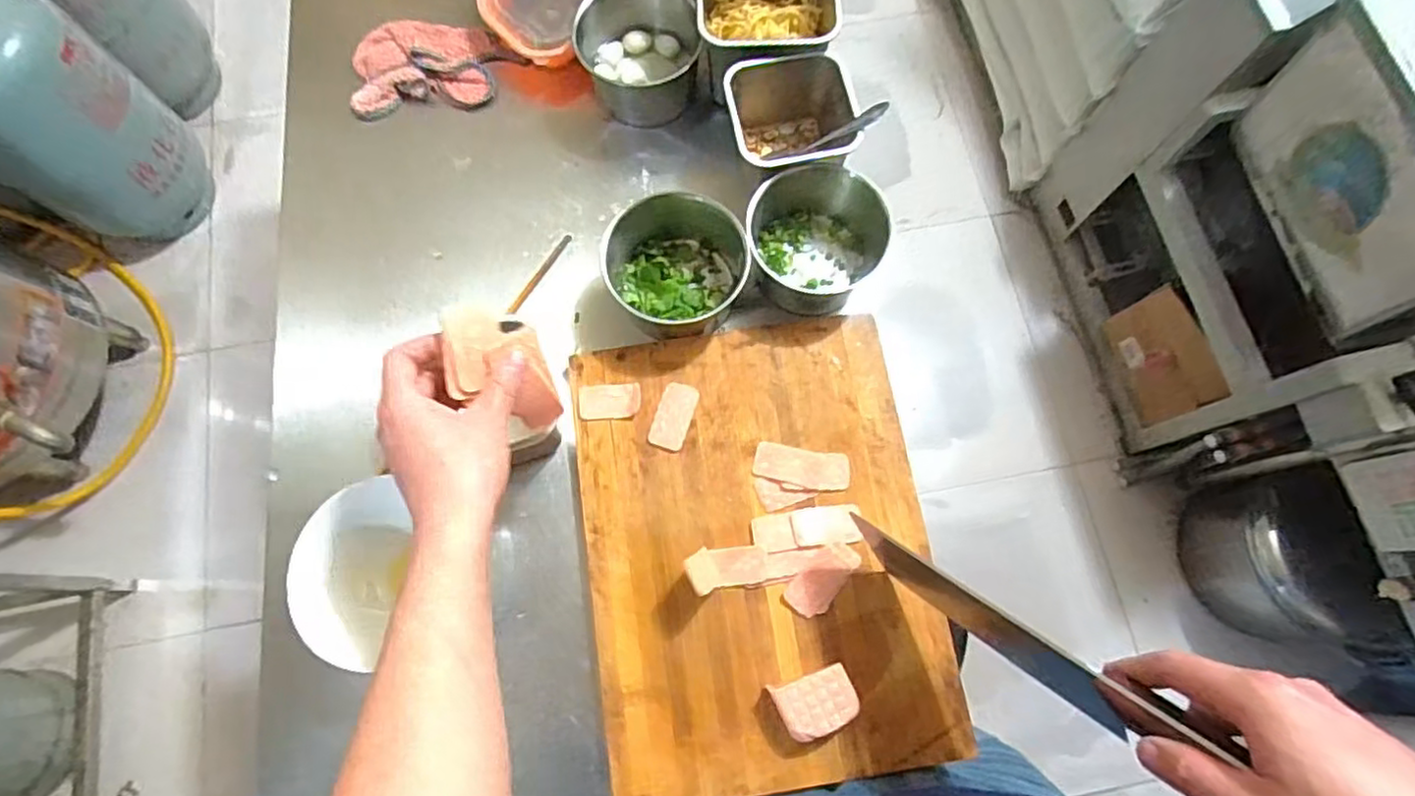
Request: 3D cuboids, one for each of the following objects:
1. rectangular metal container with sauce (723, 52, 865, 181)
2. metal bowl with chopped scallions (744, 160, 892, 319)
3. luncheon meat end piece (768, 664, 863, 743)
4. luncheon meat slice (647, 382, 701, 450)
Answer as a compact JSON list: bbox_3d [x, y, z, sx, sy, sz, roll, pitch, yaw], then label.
[{"bbox_3d":[0.078,-0.270,0.694,0.116,0.095,0.128,-10,75,-3],"label":"rectangular metal container with sauce"},{"bbox_3d":[0.099,-0.159,0.671,0.120,0.083,0.129,0,74,0],"label":"metal bowl with chopped scallions"},{"bbox_3d":[0.088,0.246,0.559,0.062,0.032,0.044,-21,75,-6],"label":"luncheon meat end piece"},{"bbox_3d":[-0.031,0.016,0.638,0.033,0.004,0.062,18,75,5],"label":"luncheon meat slice"}]

